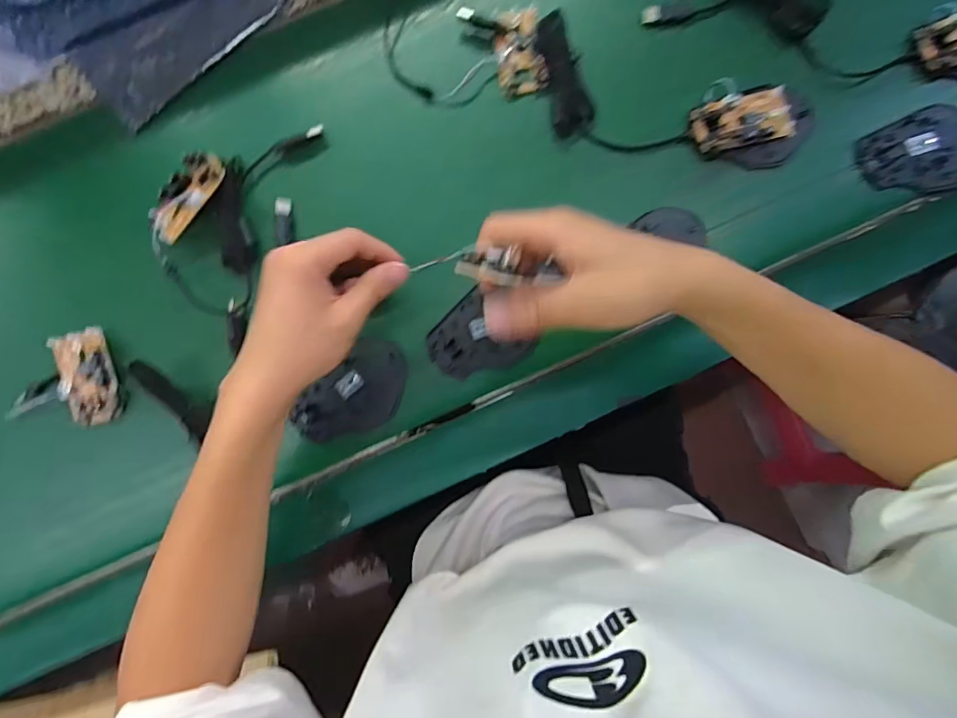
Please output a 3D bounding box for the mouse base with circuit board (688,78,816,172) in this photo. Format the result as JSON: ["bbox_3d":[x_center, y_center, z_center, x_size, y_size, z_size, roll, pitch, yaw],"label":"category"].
[{"bbox_3d":[0.250,-0.214,0.439,0.111,0.018,0.073,0,85,1],"label":"mouse base with circuit board"}]

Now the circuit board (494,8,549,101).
[{"bbox_3d":[0.038,-0.287,0.453,0.044,0.010,0.079,-8,85,1],"label":"circuit board"}]

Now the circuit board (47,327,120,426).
[{"bbox_3d":[-0.344,0.017,0.425,0.046,0.012,0.081,-15,85,0],"label":"circuit board"}]

